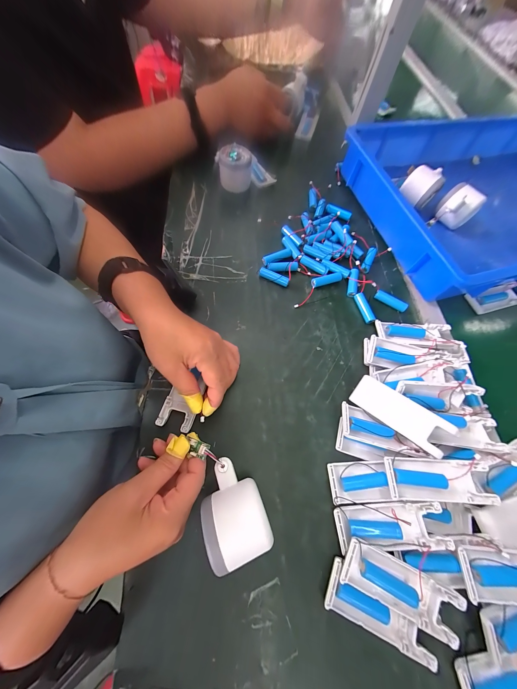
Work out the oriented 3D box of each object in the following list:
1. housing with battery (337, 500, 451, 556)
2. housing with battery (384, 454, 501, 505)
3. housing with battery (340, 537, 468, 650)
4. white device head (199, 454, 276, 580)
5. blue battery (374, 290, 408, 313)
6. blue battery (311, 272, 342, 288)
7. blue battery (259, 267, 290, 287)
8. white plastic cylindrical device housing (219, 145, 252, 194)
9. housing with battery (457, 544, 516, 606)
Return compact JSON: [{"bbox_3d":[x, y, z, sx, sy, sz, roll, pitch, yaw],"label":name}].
[{"bbox_3d":[0.135,0.189,0.227,0.104,0.020,0.040,-9,60,5],"label":"housing with battery"},{"bbox_3d":[0.188,0.143,0.233,0.101,0.019,0.040,2,67,-2],"label":"housing with battery"},{"bbox_3d":[0.133,0.231,0.209,0.102,0.022,0.041,24,68,7],"label":"housing with battery"},{"bbox_3d":[-0.025,0.157,0.215,0.055,0.059,0.079,-18,70,-10],"label":"white device head"},{"bbox_3d":[0.212,-0.070,0.349,0.051,0.015,0.010,31,69,10],"label":"blue battery"},{"bbox_3d":[0.111,-0.105,0.354,0.054,0.013,0.011,-17,69,-10],"label":"blue battery"},{"bbox_3d":[0.025,-0.108,0.348,0.048,0.013,0.014,19,68,5],"label":"blue battery"},{"bbox_3d":[-0.045,-0.333,0.417,0.063,0.058,0.052,3,67,-2],"label":"white plastic cylindrical device housing"},{"bbox_3d":[0.245,0.214,0.200,0.103,0.020,0.042,1,62,4],"label":"housing with battery"}]

